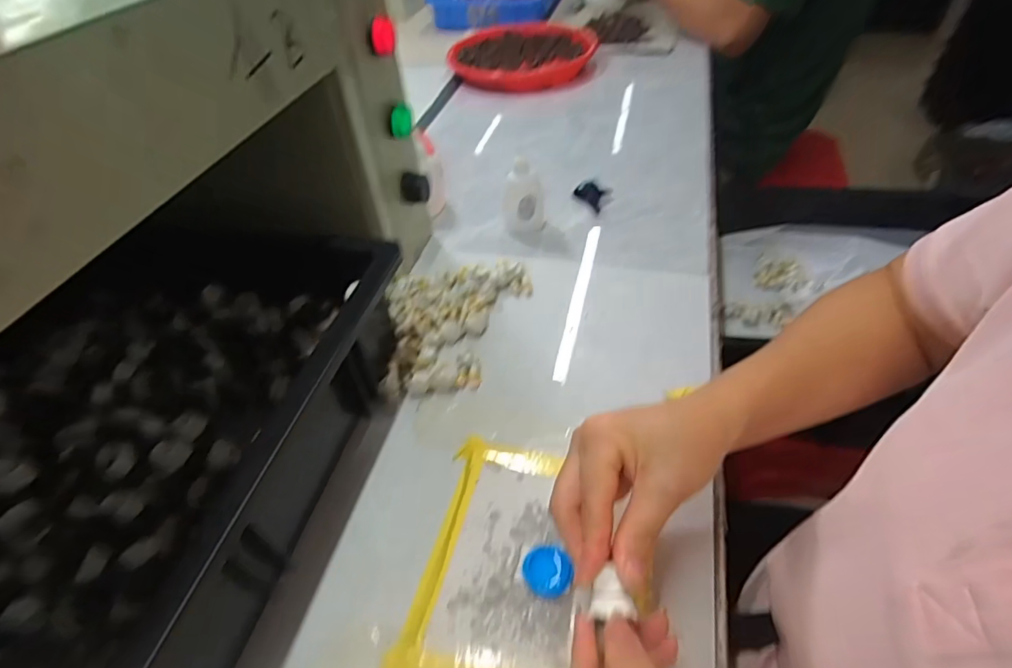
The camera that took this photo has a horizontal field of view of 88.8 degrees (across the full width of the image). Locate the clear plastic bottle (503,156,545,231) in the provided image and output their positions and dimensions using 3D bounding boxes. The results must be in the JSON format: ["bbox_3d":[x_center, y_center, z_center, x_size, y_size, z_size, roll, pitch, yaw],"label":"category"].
[{"bbox_3d":[0.020,-0.144,0.546,0.038,0.074,0.028,-24,50,-16],"label":"clear plastic bottle"}]

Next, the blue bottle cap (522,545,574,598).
[{"bbox_3d":[0.024,0.140,0.307,0.030,0.016,0.027,9,48,13],"label":"blue bottle cap"}]

